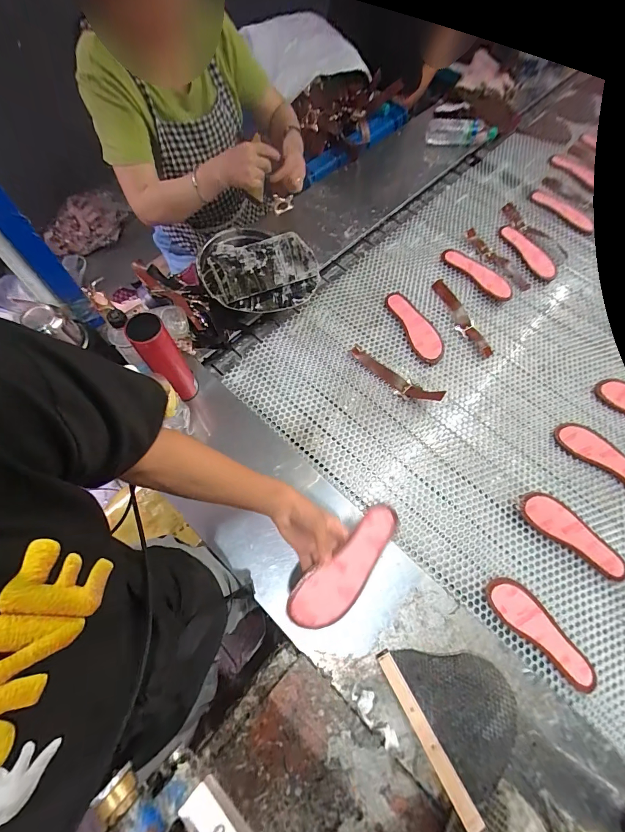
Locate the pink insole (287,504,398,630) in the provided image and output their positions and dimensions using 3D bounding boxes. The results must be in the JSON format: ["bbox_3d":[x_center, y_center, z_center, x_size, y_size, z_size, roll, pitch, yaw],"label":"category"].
[{"bbox_3d":[0.056,0.236,0.543,0.076,0.014,0.219,41,80,14],"label":"pink insole"}]

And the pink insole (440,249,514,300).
[{"bbox_3d":[0.456,-0.395,0.960,0.087,0.013,0.213,-37,73,-15],"label":"pink insole"}]

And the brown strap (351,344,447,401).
[{"bbox_3d":[0.190,-0.096,0.822,0.238,0.046,0.050,38,72,13],"label":"brown strap"}]

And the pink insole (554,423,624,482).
[{"bbox_3d":[0.662,0.087,0.779,0.224,0.013,0.086,34,71,12],"label":"pink insole"}]

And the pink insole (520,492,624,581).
[{"bbox_3d":[0.538,0.240,0.714,0.223,0.018,0.085,38,72,13],"label":"pink insole"}]

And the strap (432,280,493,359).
[{"bbox_3d":[0.385,-0.257,0.910,0.049,0.007,0.245,-23,70,-10],"label":"strap"}]

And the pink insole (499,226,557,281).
[{"bbox_3d":[0.628,-0.476,1.009,0.085,0.009,0.211,-21,70,-9],"label":"pink insole"}]

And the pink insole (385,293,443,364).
[{"bbox_3d":[0.270,-0.234,0.893,0.091,0.013,0.221,-21,70,-9],"label":"pink insole"}]

